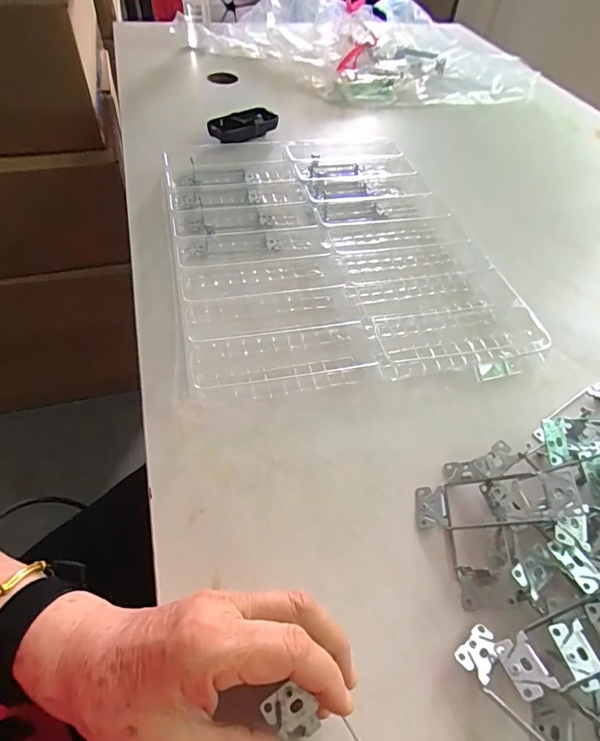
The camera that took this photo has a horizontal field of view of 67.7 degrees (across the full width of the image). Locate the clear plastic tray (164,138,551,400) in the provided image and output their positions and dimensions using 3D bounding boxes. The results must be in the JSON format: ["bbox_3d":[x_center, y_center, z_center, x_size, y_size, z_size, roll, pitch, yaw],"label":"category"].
[{"bbox_3d":[0.030,-0.151,0.528,0.346,0.035,0.432,-8,52,-10],"label":"clear plastic tray"}]

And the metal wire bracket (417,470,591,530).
[{"bbox_3d":[0.138,0.093,0.318,0.107,0.009,0.038,-14,47,22],"label":"metal wire bracket"}]

